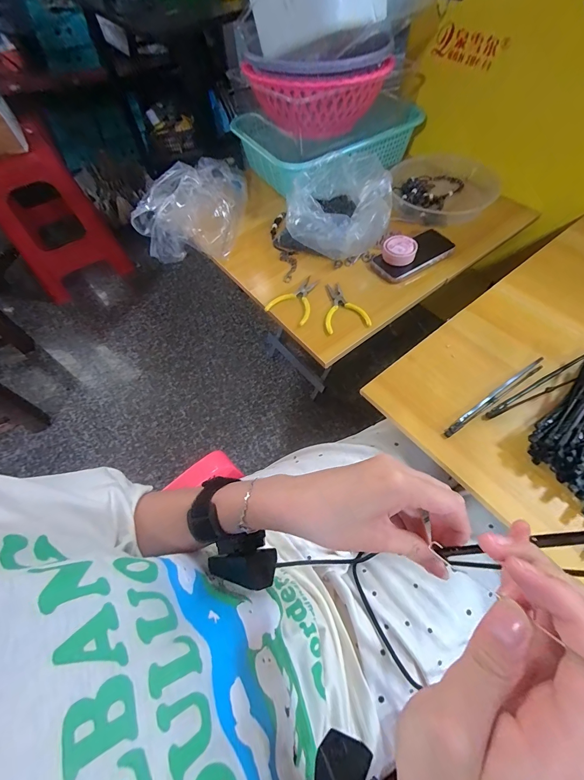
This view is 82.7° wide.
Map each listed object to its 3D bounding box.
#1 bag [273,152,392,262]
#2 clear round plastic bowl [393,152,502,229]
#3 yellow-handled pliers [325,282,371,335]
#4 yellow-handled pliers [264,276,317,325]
[{"bbox_3d":[0.090,-0.376,0.674,0.212,0.096,0.239,14,62,12],"label":"bag"},{"bbox_3d":[0.326,-0.447,0.735,0.224,0.053,0.245,-2,60,3],"label":"clear round plastic bowl"},{"bbox_3d":[0.091,-0.151,0.592,0.073,0.010,0.109,-8,60,0],"label":"yellow-handled pliers"},{"bbox_3d":[0.008,-0.172,0.612,0.080,0.011,0.108,22,64,16],"label":"yellow-handled pliers"}]

